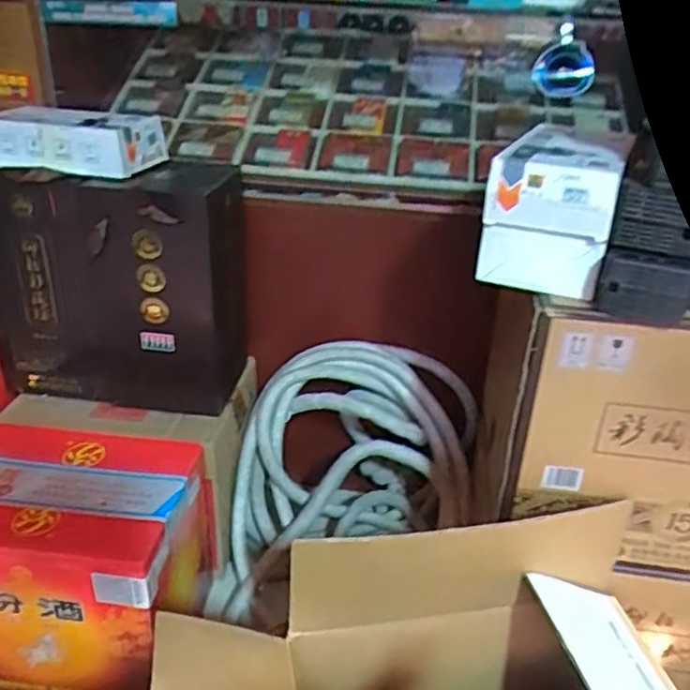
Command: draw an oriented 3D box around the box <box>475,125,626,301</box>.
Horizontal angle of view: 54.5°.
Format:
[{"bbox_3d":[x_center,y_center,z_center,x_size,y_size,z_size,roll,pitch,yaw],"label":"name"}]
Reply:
[{"bbox_3d":[0.227,-0.151,0.723,0.118,0.132,0.188,13,30,19],"label":"box"}]

